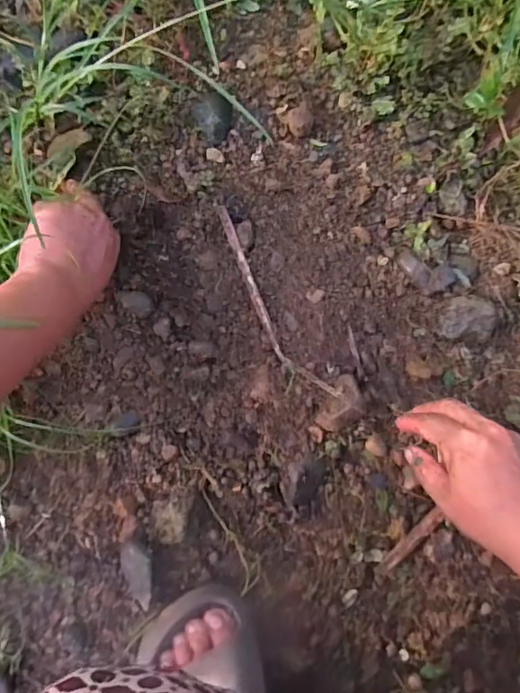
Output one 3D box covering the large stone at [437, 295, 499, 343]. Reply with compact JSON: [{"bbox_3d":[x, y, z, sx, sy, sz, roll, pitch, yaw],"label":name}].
[{"bbox_3d":[0.214,-0.029,0.517,0.051,0.025,0.044,8,85,-4],"label":"large stone"}]

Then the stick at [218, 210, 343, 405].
[{"bbox_3d":[0.009,-0.038,0.504,0.033,0.007,0.222,-33,86,19],"label":"stick"}]

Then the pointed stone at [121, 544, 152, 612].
[{"bbox_3d":[-0.111,0.210,0.470,0.029,0.030,0.056,-26,85,-3],"label":"pointed stone"}]

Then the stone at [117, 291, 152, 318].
[{"bbox_3d":[-0.121,-0.044,0.490,0.032,0.010,0.021,35,84,-1],"label":"stone"}]

